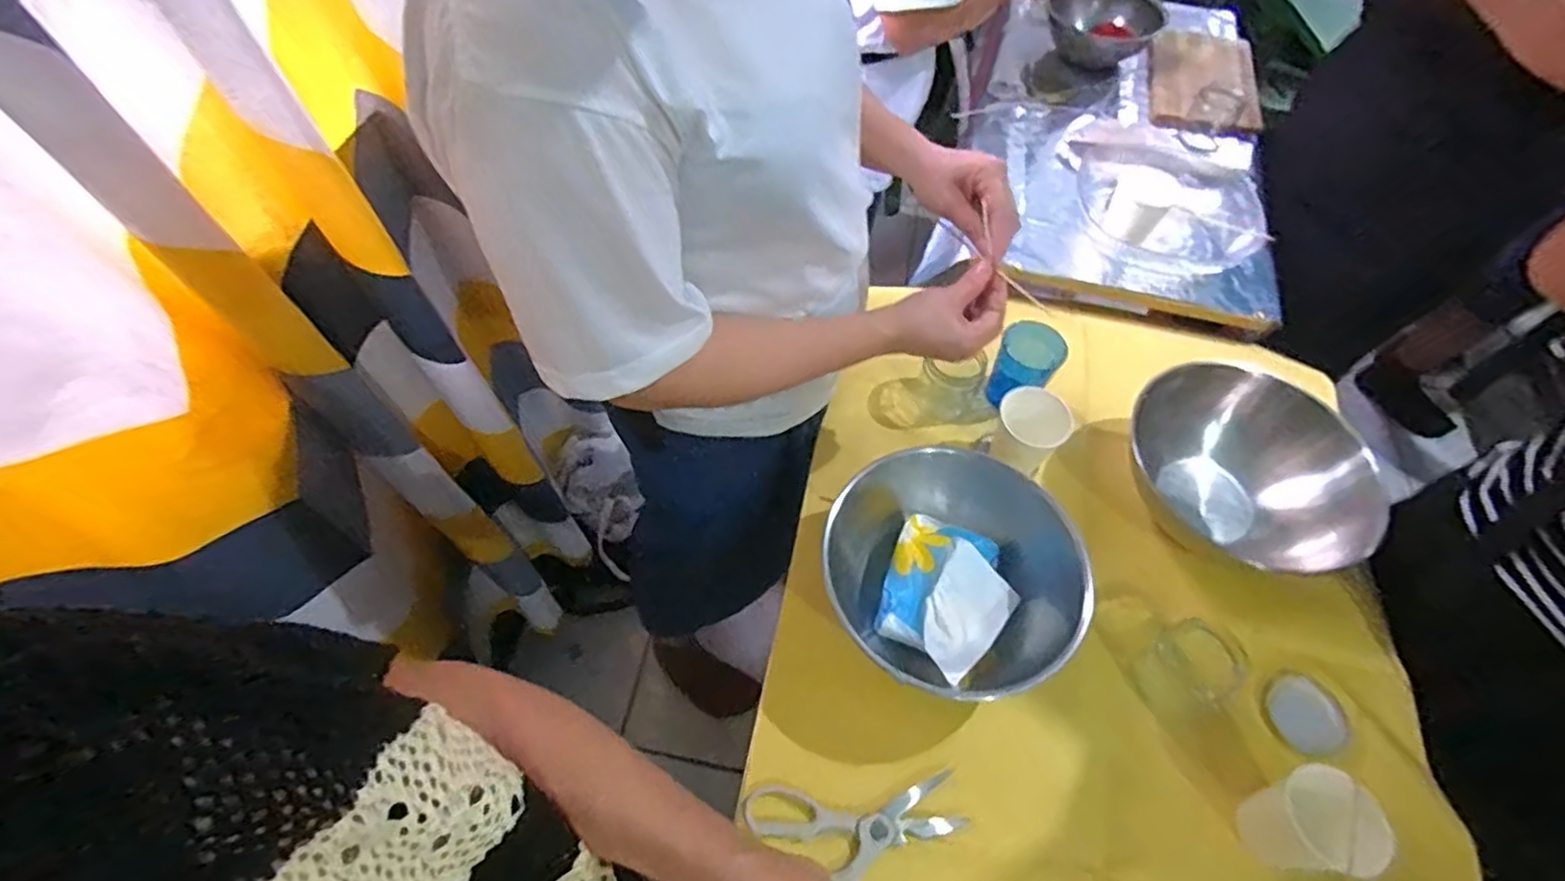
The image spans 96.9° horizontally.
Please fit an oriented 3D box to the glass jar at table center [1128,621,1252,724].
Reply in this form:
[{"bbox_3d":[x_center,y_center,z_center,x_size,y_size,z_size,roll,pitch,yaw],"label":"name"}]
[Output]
[{"bbox_3d":[0.362,0.212,0.633,0.066,0.088,0.067,-23,61,-16],"label":"glass jar at table center"}]

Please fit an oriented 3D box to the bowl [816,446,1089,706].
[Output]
[{"bbox_3d":[0.161,0.122,0.667,0.233,0.102,0.203,32,62,17],"label":"bowl"}]

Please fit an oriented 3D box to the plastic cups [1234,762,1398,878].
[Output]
[{"bbox_3d":[0.417,0.304,0.553,0.064,0.080,0.075,-3,58,-4],"label":"plastic cups"}]

